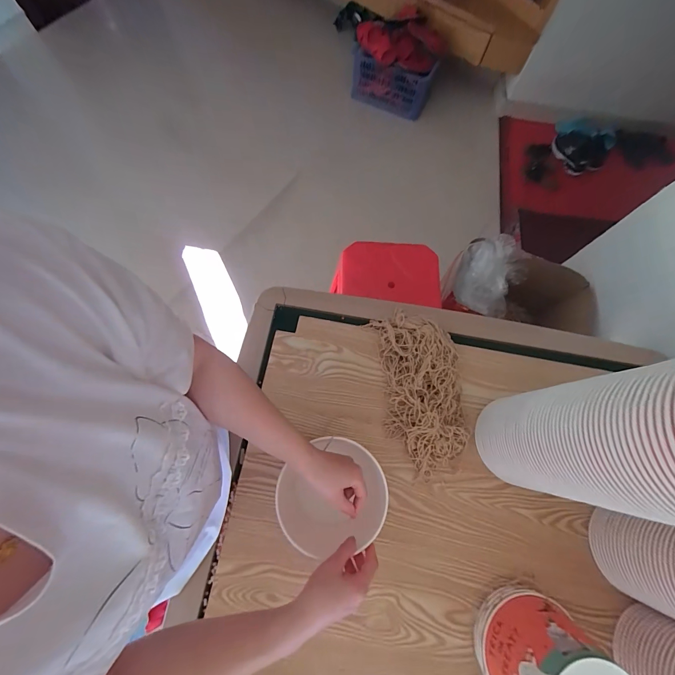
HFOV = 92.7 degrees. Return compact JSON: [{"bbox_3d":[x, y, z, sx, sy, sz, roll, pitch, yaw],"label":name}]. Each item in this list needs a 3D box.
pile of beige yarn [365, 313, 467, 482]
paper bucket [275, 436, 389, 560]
[{"bbox_3d":[0.165,0.101,0.624,0.150,0.068,0.304,-6,73,-2],"label":"pile of beige yarn"},{"bbox_3d":[-0.017,0.263,0.527,0.188,0.121,0.172,0,72,0],"label":"paper bucket"}]

